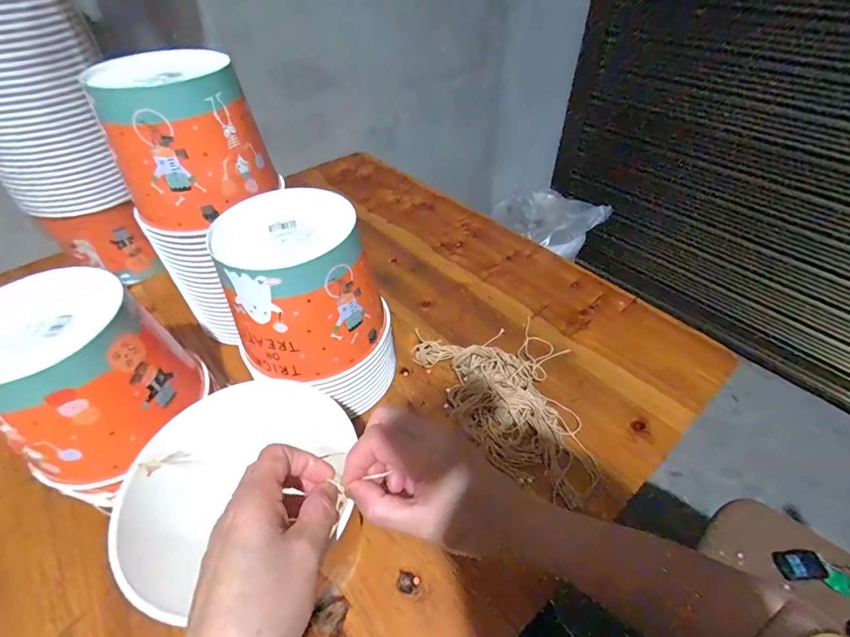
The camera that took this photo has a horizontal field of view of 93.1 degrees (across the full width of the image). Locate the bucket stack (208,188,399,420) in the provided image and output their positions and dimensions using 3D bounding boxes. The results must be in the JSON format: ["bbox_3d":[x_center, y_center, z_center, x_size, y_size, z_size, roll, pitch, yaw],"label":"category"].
[{"bbox_3d":[-0.115,-0.005,0.437,0.147,0.214,0.147,-12,46,-10],"label":"bucket stack"}]

